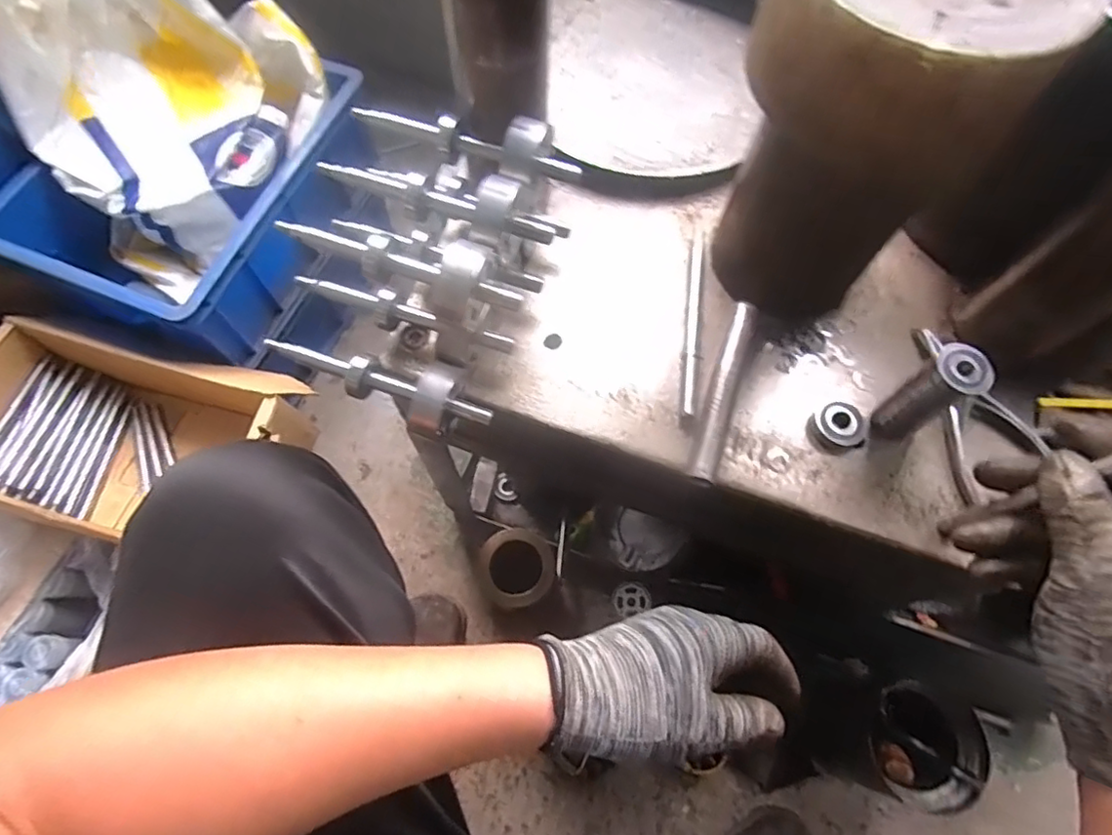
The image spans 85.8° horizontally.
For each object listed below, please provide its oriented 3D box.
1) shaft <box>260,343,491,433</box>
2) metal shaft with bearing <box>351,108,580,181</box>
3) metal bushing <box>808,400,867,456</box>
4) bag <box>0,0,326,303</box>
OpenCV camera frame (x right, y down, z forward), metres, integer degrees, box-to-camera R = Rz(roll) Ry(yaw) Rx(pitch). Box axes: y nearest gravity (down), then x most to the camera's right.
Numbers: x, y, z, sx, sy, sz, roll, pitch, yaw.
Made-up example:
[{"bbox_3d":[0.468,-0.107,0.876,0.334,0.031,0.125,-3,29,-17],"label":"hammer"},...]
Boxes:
[{"bbox_3d":[-0.120,-0.022,0.393,0.154,0.039,0.031,21,69,7],"label":"shaft"},{"bbox_3d":[-0.060,-0.184,0.396,0.153,0.033,0.033,15,69,4],"label":"metal shaft with bearing"},{"bbox_3d":[0.197,0.008,0.418,0.036,0.013,0.034,1,68,-1],"label":"metal bushing"},{"bbox_3d":[-0.467,-0.378,0.714,0.272,0.237,0.325,37,72,12],"label":"bag"}]

